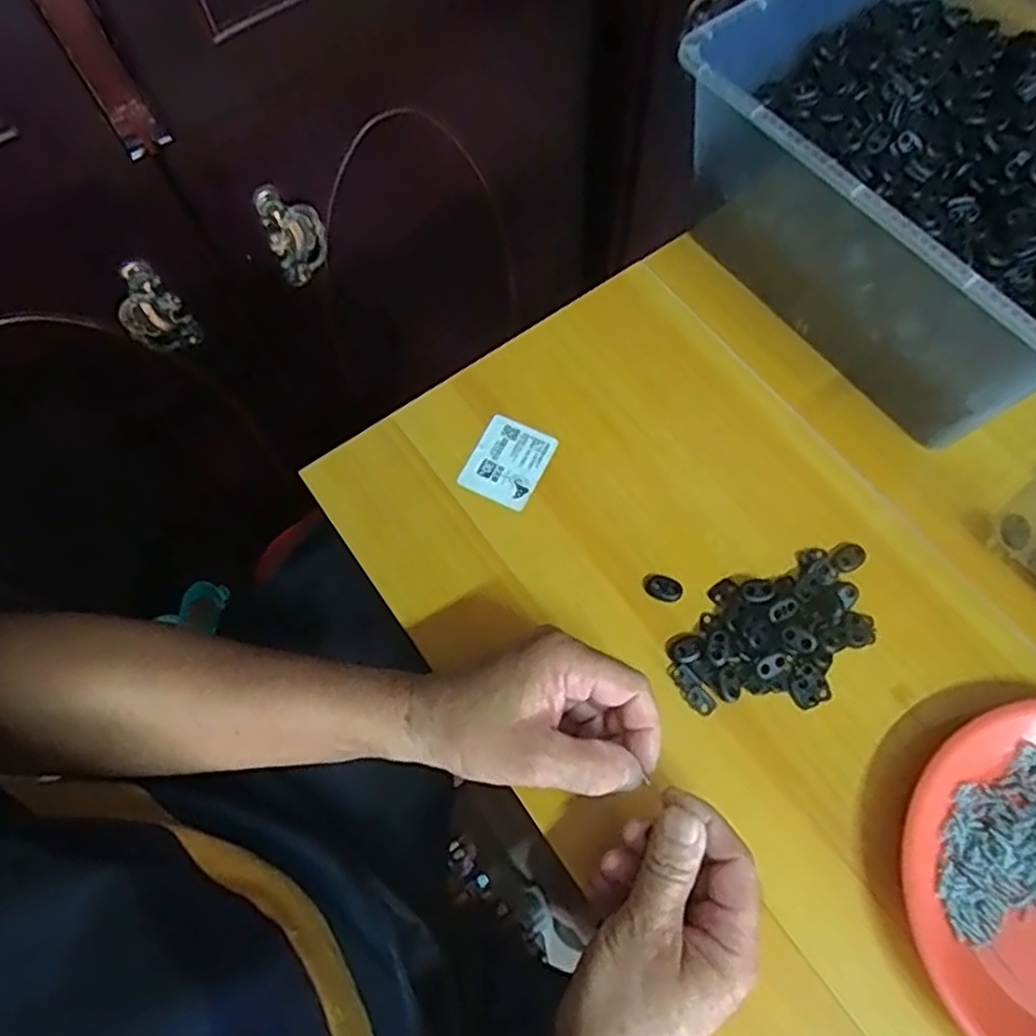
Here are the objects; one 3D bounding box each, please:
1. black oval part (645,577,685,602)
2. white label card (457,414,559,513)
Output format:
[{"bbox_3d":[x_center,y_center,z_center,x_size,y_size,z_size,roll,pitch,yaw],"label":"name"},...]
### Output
[{"bbox_3d":[0.090,0.044,0.449,0.022,0.005,0.014,12,69,6],"label":"black oval part"},{"bbox_3d":[-0.007,-0.038,0.490,0.048,0.004,0.061,25,70,7],"label":"white label card"}]

